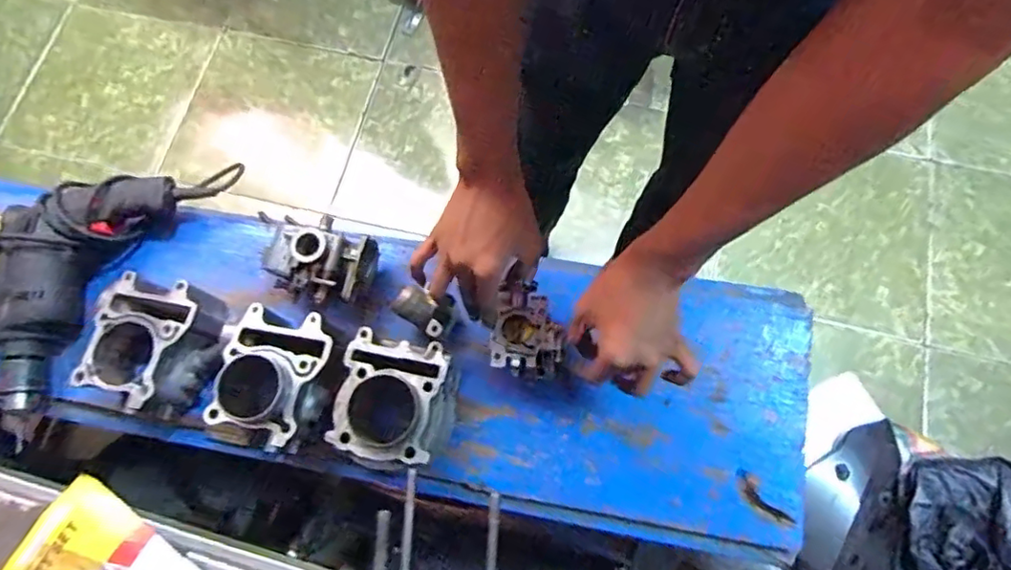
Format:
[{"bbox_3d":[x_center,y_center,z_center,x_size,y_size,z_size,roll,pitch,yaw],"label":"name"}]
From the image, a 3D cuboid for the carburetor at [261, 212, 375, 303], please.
[{"bbox_3d":[-0.207,-0.026,0.638,0.114,0.073,0.088,13,73,6],"label":"carburetor"}]

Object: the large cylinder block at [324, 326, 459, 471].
[{"bbox_3d":[-0.110,0.120,0.597,0.110,0.072,0.123,10,73,5],"label":"large cylinder block"}]

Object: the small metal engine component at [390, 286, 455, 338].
[{"bbox_3d":[-0.083,0.026,0.627,0.052,0.063,0.045,30,76,11],"label":"small metal engine component"}]

